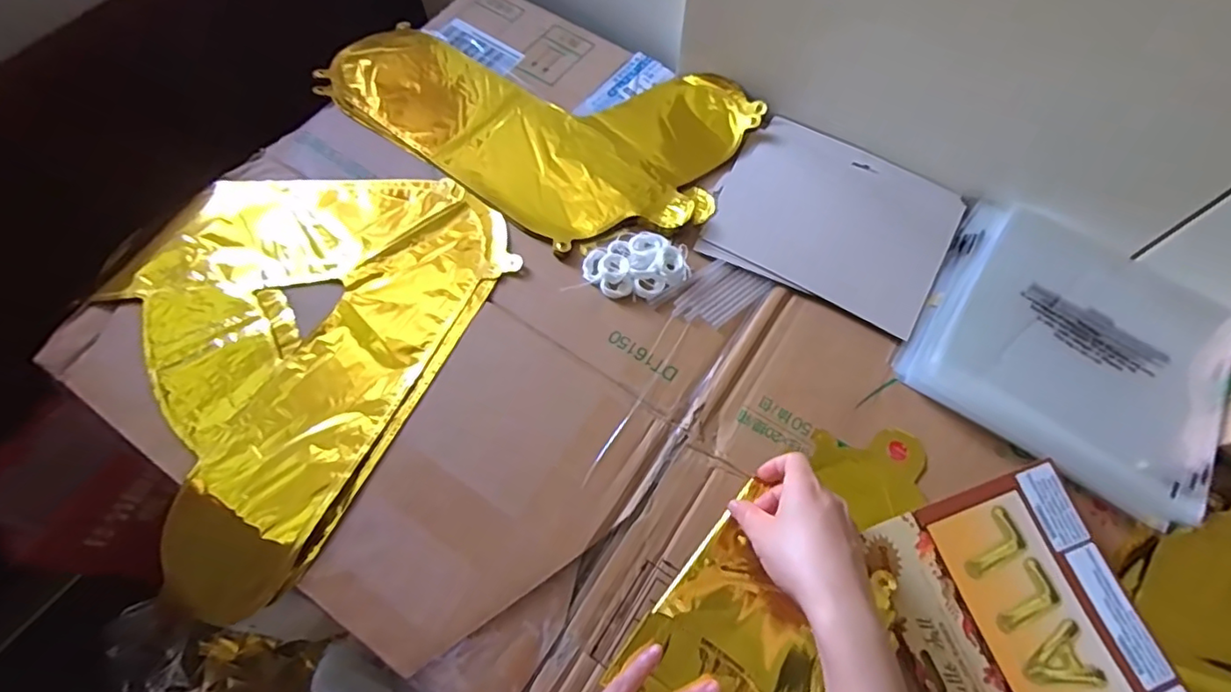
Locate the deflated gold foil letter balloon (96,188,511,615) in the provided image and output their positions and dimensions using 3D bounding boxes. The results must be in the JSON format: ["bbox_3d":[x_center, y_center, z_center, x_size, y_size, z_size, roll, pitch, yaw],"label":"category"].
[{"bbox_3d":[-0.282,-0.010,0.493,0.288,0.035,0.359,27,68,10],"label":"deflated gold foil letter balloon"}]

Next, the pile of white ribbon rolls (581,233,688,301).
[{"bbox_3d":[0.016,-0.068,0.512,0.079,0.015,0.058,-21,68,-10],"label":"pile of white ribbon rolls"}]

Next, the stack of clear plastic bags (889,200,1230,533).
[{"bbox_3d":[0.380,-0.003,0.493,0.234,0.030,0.217,30,68,12],"label":"stack of clear plastic bags"}]

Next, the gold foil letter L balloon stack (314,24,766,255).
[{"bbox_3d":[-0.081,-0.243,0.591,0.402,0.014,0.238,30,68,12],"label":"gold foil letter L balloon stack"}]

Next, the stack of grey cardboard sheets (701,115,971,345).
[{"bbox_3d":[0.198,-0.115,0.545,0.200,0.015,0.172,26,67,10],"label":"stack of grey cardboard sheets"}]

